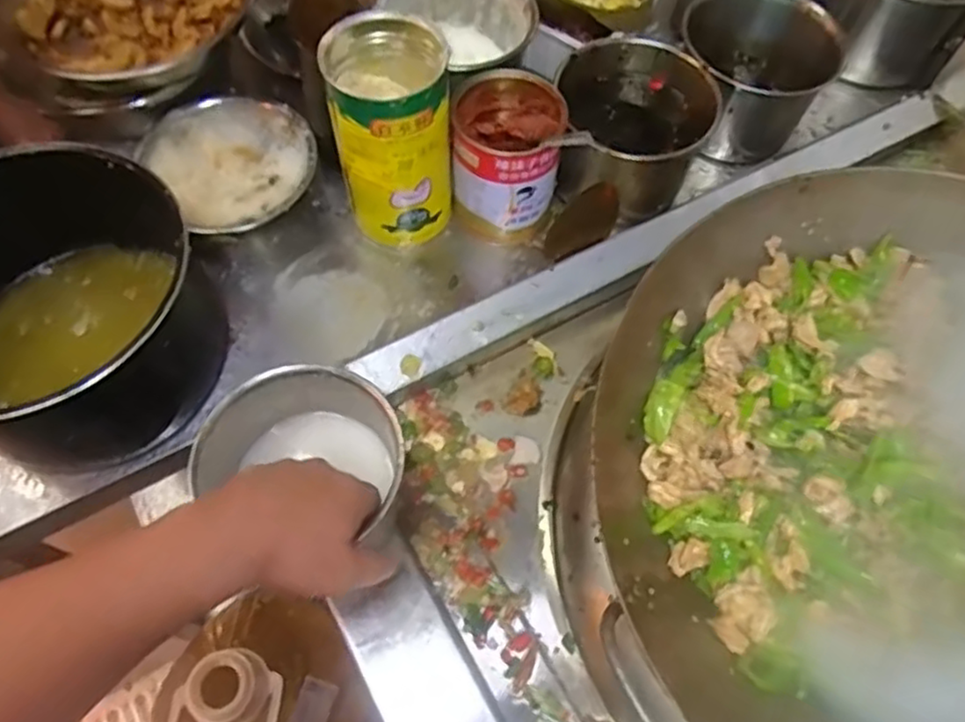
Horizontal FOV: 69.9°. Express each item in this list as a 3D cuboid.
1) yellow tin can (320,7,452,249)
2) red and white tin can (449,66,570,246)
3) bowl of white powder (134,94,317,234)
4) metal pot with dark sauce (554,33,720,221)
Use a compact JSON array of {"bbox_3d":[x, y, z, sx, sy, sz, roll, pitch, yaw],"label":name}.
[{"bbox_3d":[-0.080,-0.201,0.624,0.093,0.206,0.102,1,63,-2],"label":"yellow tin can"},{"bbox_3d":[0.021,-0.189,0.654,0.092,0.136,0.098,1,63,-2],"label":"red and white tin can"},{"bbox_3d":[-0.247,-0.189,0.690,0.157,0.072,0.167,-38,70,-19],"label":"bowl of white powder"},{"bbox_3d":[0.145,-0.226,0.673,0.140,0.097,0.144,1,63,-2],"label":"metal pot with dark sauce"}]

